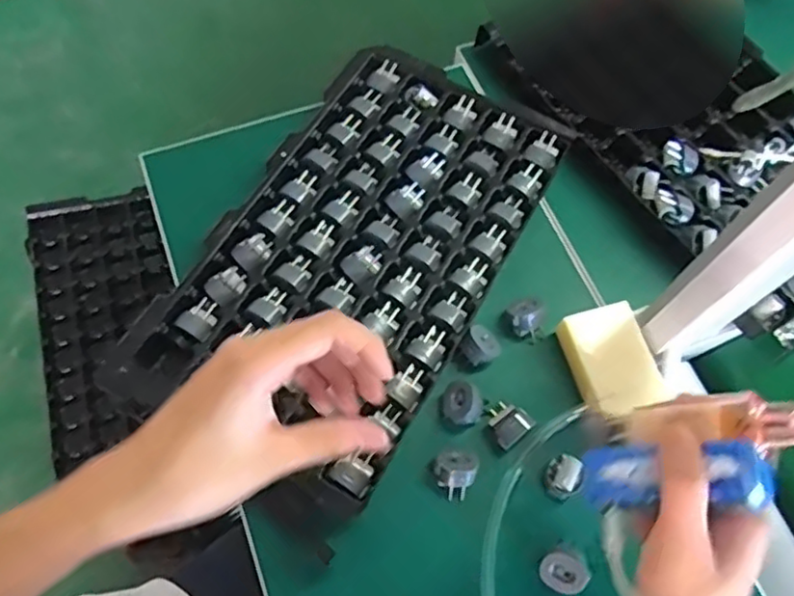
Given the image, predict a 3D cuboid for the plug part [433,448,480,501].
[{"bbox_3d":[0.040,0.117,0.426,0.029,0.018,0.030,0,67,-3],"label":"plug part"}]

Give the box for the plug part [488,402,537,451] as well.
[{"bbox_3d":[0.074,0.087,0.439,0.027,0.025,0.027,-41,75,-18],"label":"plug part"}]

